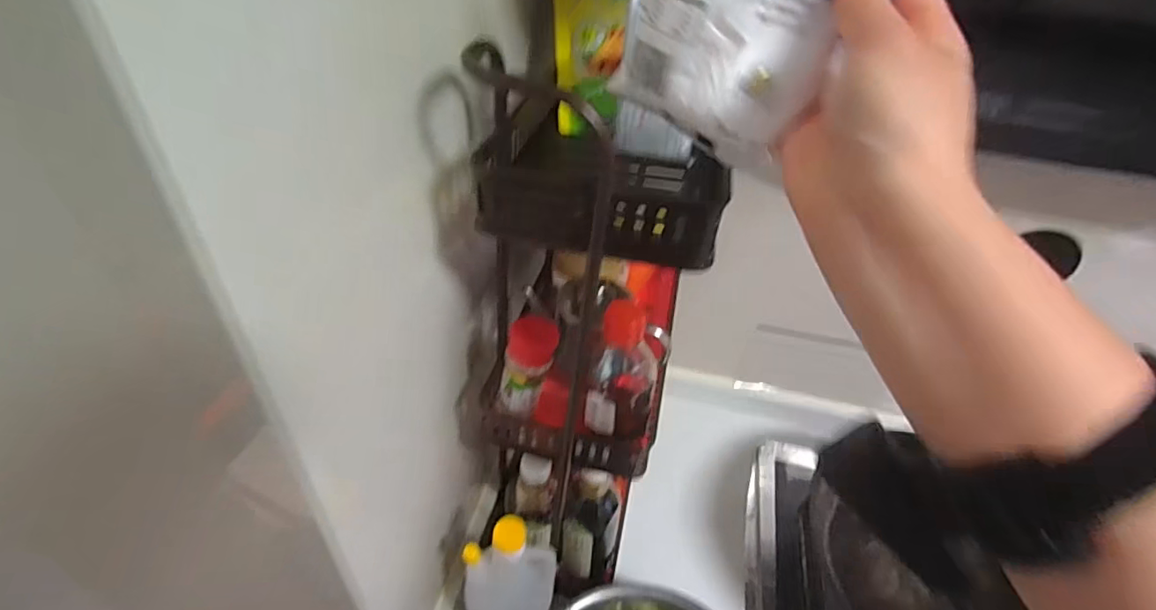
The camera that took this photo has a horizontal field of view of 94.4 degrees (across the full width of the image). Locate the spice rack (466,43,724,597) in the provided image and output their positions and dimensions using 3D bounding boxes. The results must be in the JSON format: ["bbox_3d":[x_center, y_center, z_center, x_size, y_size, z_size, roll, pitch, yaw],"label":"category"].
[{"bbox_3d":[0.005,0.084,0.533,0.159,0.528,0.219,6,40,1],"label":"spice rack"}]

